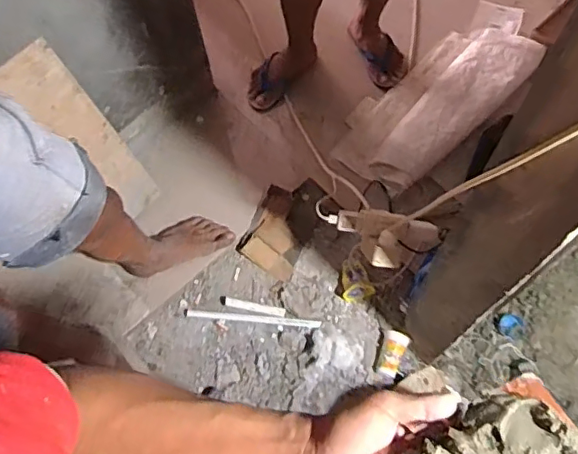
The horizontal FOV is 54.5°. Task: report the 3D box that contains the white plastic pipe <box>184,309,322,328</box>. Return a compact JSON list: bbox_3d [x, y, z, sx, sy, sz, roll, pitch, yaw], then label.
[{"bbox_3d":[-0.088,0.216,1.333,0.324,0.021,0.020,5,68,4],"label":"white plastic pipe"}]

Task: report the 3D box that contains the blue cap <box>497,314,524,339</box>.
[{"bbox_3d":[0.544,0.244,1.373,0.057,0.017,0.053,-1,68,2],"label":"blue cap"}]

